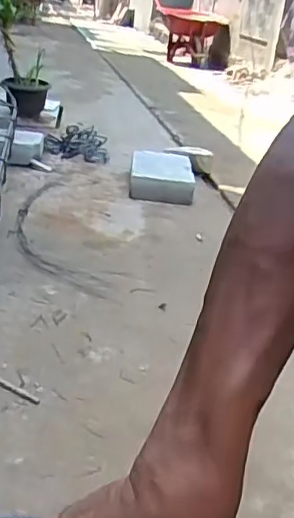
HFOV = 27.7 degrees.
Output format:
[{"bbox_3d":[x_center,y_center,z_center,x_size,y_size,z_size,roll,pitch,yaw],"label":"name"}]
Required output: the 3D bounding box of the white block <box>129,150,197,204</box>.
[{"bbox_3d":[0.048,-0.272,1.948,0.205,0.083,0.320,7,24,-3],"label":"white block"}]

